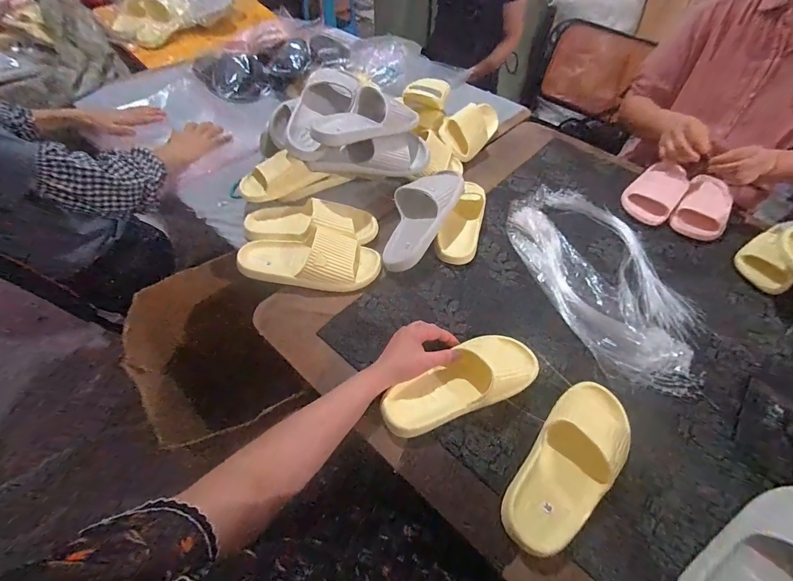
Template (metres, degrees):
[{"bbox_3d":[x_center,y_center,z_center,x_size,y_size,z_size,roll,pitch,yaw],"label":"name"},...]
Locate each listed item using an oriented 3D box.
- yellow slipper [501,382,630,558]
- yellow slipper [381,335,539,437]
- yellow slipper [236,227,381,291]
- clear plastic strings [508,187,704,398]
[{"bbox_3d":[0.235,0.223,0.479,0.098,0.064,0.250,34,58,21],"label":"yellow slipper"},{"bbox_3d":[0.098,0.129,0.530,0.248,0.065,0.090,-22,57,-14],"label":"yellow slipper"},{"bbox_3d":[-0.160,-0.058,0.658,0.258,0.061,0.107,1,52,-3],"label":"yellow slipper"},{"bbox_3d":[0.395,-0.040,0.713,0.254,0.028,0.485,-9,53,-11],"label":"clear plastic strings"}]

